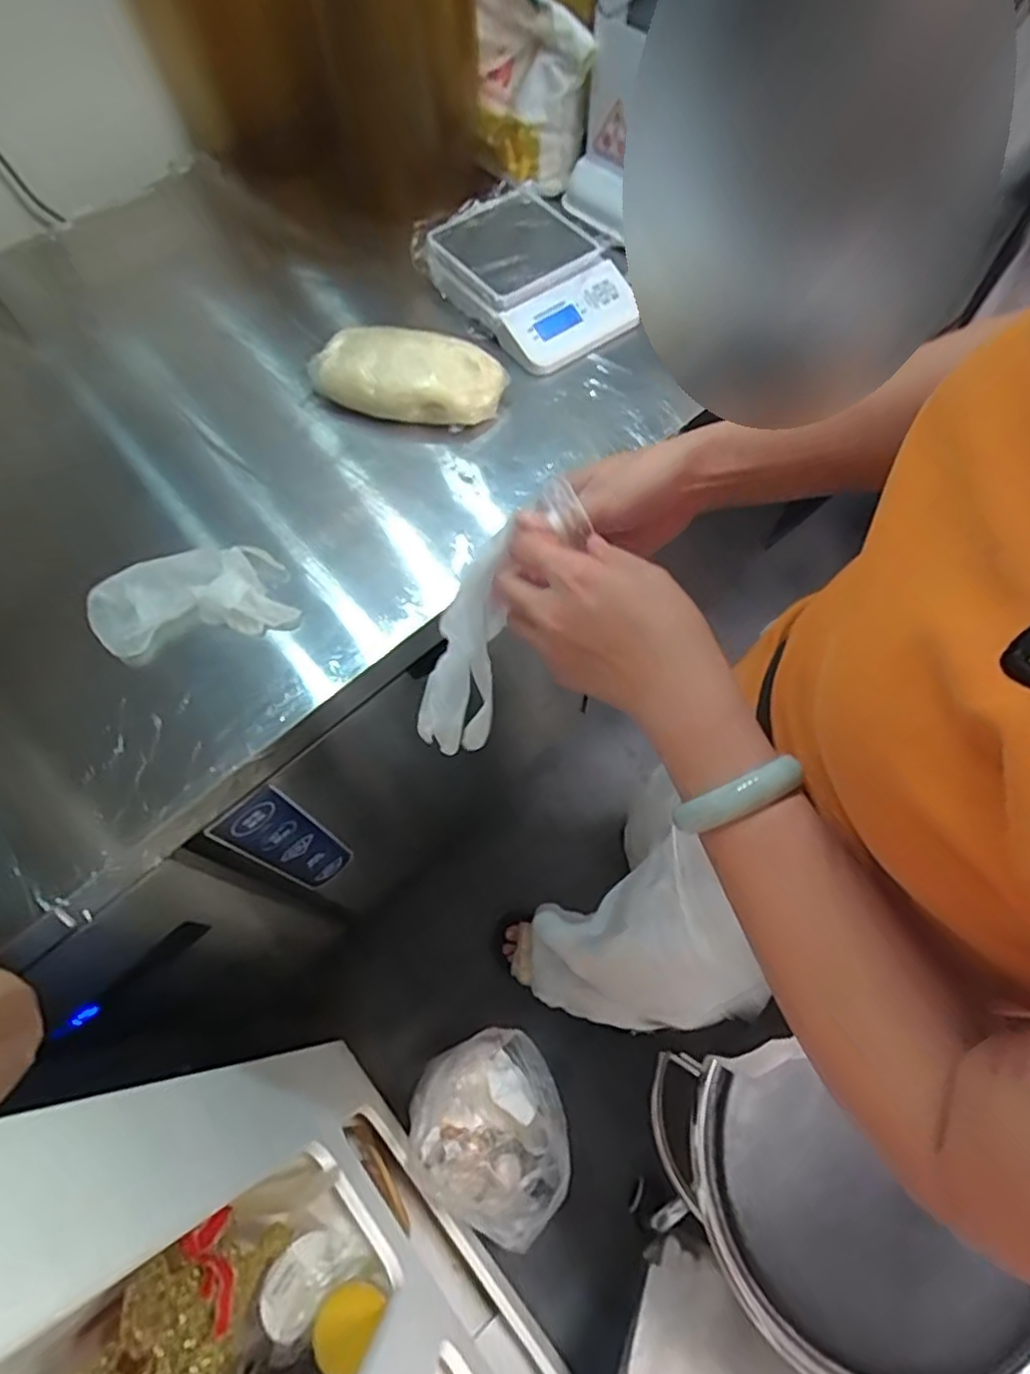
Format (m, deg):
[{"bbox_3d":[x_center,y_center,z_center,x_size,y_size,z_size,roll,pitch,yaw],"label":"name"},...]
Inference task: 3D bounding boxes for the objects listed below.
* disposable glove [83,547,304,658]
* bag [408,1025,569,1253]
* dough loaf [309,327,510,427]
[{"bbox_3d":[-0.298,-0.084,0.607,0.183,0.030,0.094,-10,65,-5],"label":"disposable glove"},{"bbox_3d":[-0.043,0.691,1.039,0.228,0.150,0.258,-23,67,-11],"label":"bag"},{"bbox_3d":[-0.115,-0.326,0.699,0.203,0.060,0.088,11,65,6],"label":"dough loaf"}]

